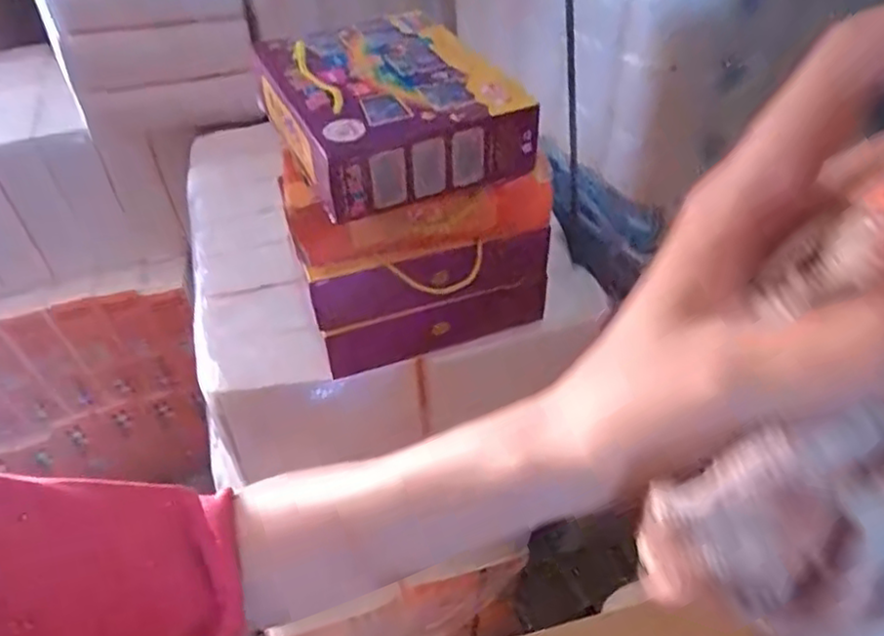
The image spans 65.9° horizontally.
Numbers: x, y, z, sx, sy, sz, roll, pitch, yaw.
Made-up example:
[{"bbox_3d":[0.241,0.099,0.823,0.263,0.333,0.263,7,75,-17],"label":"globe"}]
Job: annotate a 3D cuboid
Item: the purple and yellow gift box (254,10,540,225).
[{"bbox_3d":[-0.053,-0.200,0.656,0.194,0.081,0.238,-20,45,-17],"label":"purple and yellow gift box"}]

